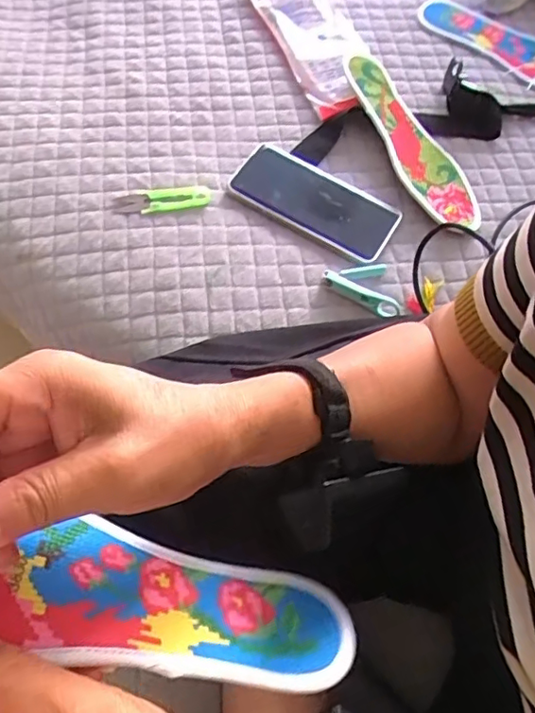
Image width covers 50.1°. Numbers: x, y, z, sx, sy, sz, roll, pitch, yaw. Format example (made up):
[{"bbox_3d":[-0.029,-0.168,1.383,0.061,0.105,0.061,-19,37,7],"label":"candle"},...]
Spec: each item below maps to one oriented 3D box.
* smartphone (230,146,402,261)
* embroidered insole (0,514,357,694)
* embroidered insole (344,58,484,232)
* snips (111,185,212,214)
[{"bbox_3d":[0.048,-0.157,0.571,0.164,0.011,0.086,30,64,12],"label":"smartphone"},{"bbox_3d":[-0.067,0.092,0.245,0.238,0.021,0.072,25,33,-25],"label":"embroidered insole"},{"bbox_3d":[0.152,-0.234,0.614,0.077,0.014,0.240,-13,67,-25],"label":"embroidered insole"},{"bbox_3d":[-0.102,-0.153,0.557,0.093,0.004,0.027,-10,63,-9],"label":"snips"}]

